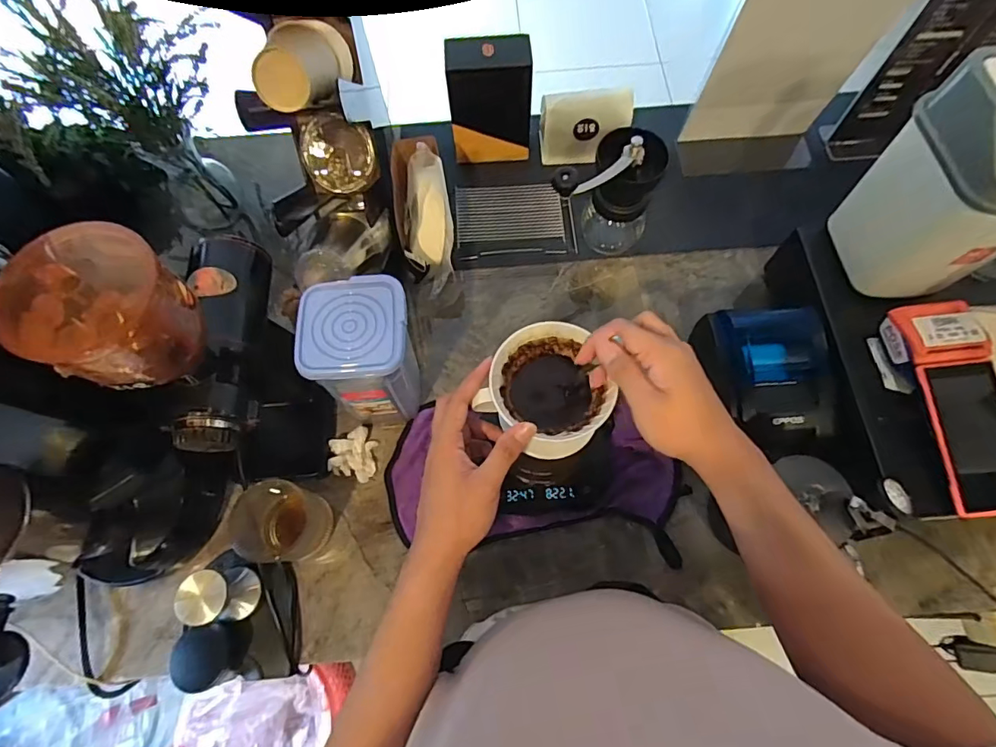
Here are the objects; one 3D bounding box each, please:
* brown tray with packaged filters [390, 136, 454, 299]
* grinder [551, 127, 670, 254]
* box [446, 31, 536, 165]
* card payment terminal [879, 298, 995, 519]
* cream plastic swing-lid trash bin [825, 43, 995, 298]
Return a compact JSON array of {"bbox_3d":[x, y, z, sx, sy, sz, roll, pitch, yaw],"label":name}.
[{"bbox_3d":[-0.101,-0.213,0.669,0.072,0.042,0.199,-8,101,-2],"label":"brown tray with packaged filters"},{"bbox_3d":[0.140,-0.212,0.644,0.086,0.193,0.139,33,73,13],"label":"grinder"},{"bbox_3d":[-0.012,-0.395,0.723,0.115,0.158,0.056,-5,68,-1],"label":"box"},{"bbox_3d":[0.476,0.031,0.502,0.088,0.045,0.213,-6,68,-1],"label":"card payment terminal"},{"bbox_3d":[0.465,-0.181,0.493,0.124,0.209,0.134,-6,68,-1],"label":"cream plastic swing-lid trash bin"}]

